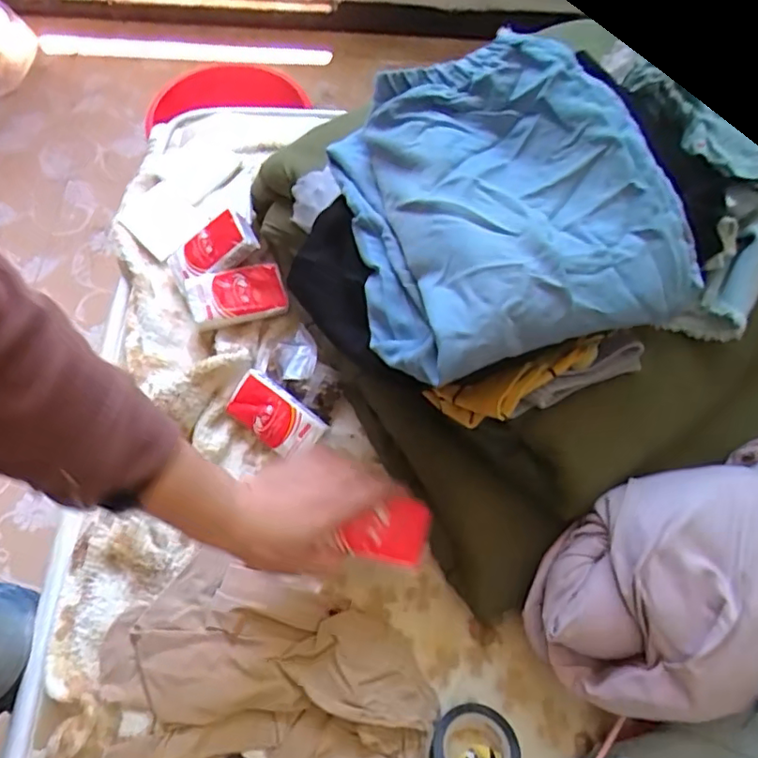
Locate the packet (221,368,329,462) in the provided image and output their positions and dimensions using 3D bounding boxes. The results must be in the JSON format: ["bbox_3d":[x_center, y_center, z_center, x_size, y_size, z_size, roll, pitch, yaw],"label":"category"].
[{"bbox_3d":[-0.105,0.040,0.589,0.096,0.025,0.052,35,97,7],"label":"packet"}]

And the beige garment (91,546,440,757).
[{"bbox_3d":[-0.095,0.271,0.494,0.276,0.027,0.185,19,66,7],"label":"beige garment"}]

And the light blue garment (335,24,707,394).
[{"bbox_3d":[0.093,-0.133,0.438,0.227,0.080,0.240,-16,67,-9],"label":"light blue garment"}]

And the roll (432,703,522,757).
[{"bbox_3d":[0.079,0.303,0.474,0.069,0.027,0.065,-6,36,4],"label":"roll"}]

